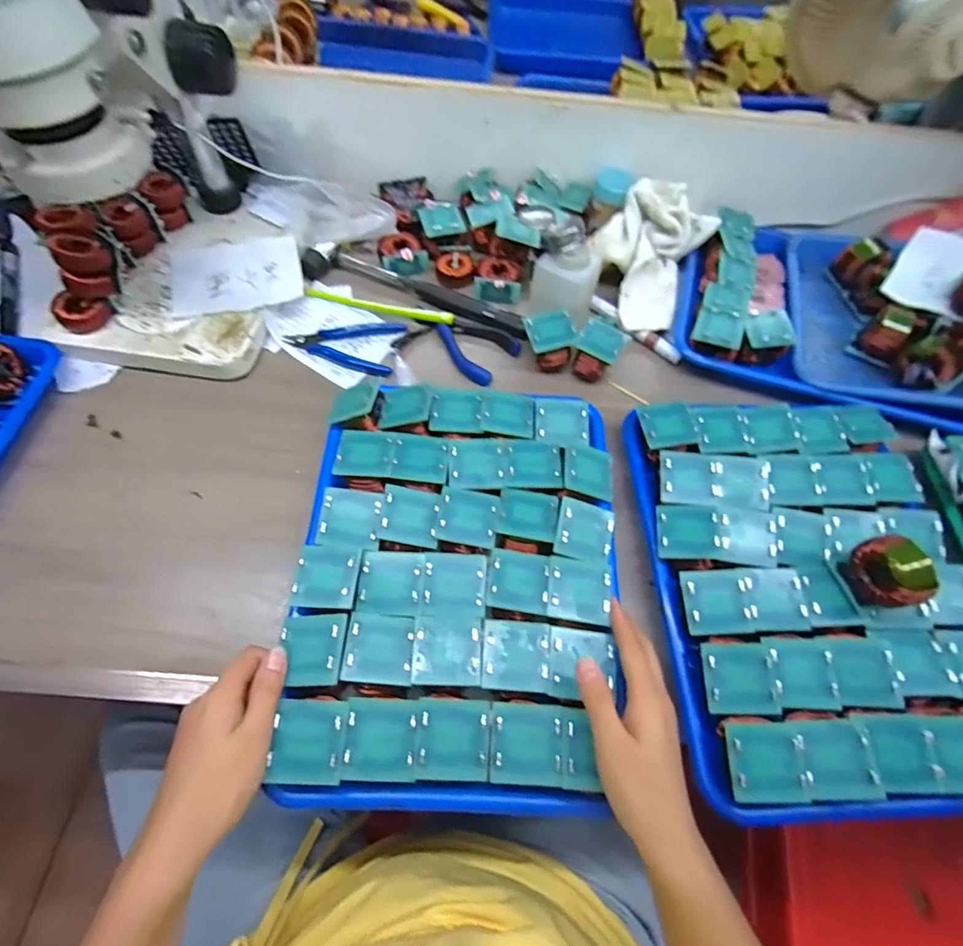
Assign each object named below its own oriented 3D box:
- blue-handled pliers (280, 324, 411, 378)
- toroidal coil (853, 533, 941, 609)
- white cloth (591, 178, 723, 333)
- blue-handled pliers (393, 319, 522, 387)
[{"bbox_3d":[-0.142,-0.137,0.515,0.111,0.014,0.062,11,62,3],"label":"blue-handled pliers"},{"bbox_3d":[0.296,0.073,0.353,0.037,0.048,0.044,-2,62,-4],"label":"toroidal coil"},{"bbox_3d":[0.186,-0.246,0.549,0.111,0.032,0.180,33,78,-13],"label":"white cloth"},{"bbox_3d":[-0.022,-0.135,0.517,0.119,0.022,0.066,21,63,8],"label":"blue-handled pliers"}]

